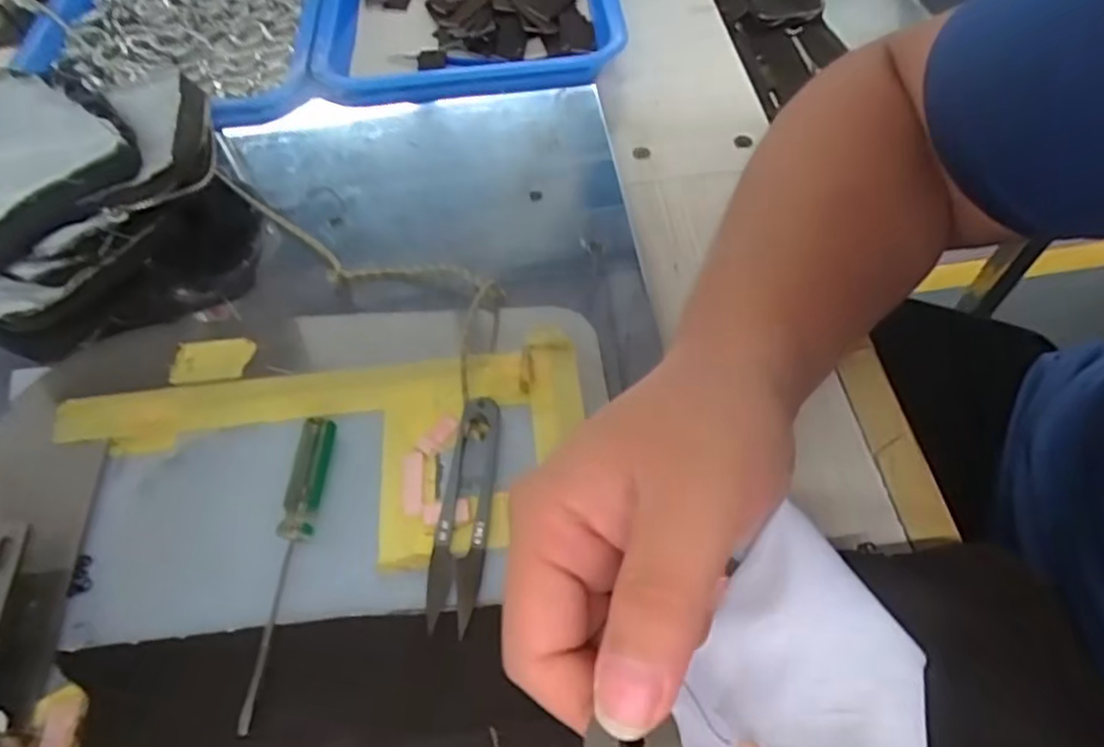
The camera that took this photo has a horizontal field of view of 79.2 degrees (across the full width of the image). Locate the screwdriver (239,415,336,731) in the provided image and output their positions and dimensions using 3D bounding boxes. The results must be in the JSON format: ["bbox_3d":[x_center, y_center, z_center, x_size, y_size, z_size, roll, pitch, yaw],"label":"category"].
[{"bbox_3d":[-0.110,0.077,0.281,0.015,0.010,0.128,0,57,3],"label":"screwdriver"}]

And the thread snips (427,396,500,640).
[{"bbox_3d":[-0.038,0.057,0.290,0.021,0.009,0.101,3,58,5],"label":"thread snips"}]

